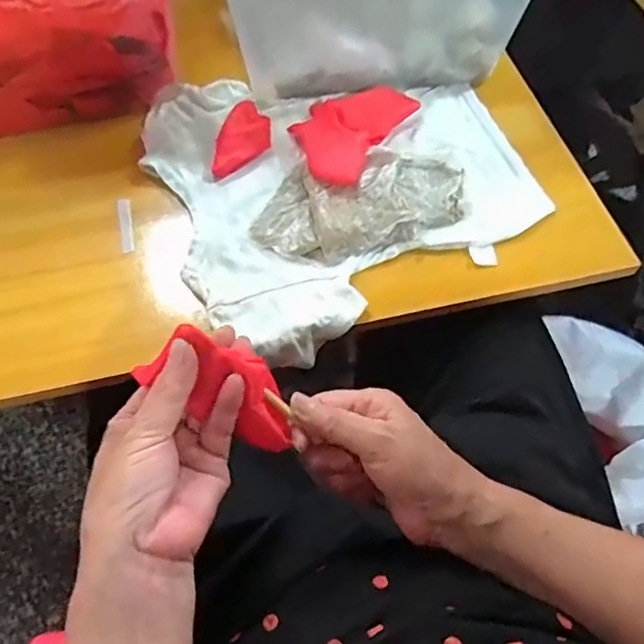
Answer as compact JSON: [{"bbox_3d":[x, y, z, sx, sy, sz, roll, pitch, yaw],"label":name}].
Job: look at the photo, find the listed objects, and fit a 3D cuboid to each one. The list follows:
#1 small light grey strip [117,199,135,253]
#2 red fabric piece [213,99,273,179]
[{"bbox_3d":[-0.170,-0.083,0.525,0.011,0.005,0.060,-13,61,-9],"label":"small light grey strip"},{"bbox_3d":[-0.074,-0.173,0.565,0.052,0.009,0.088,-1,60,-2],"label":"red fabric piece"}]

